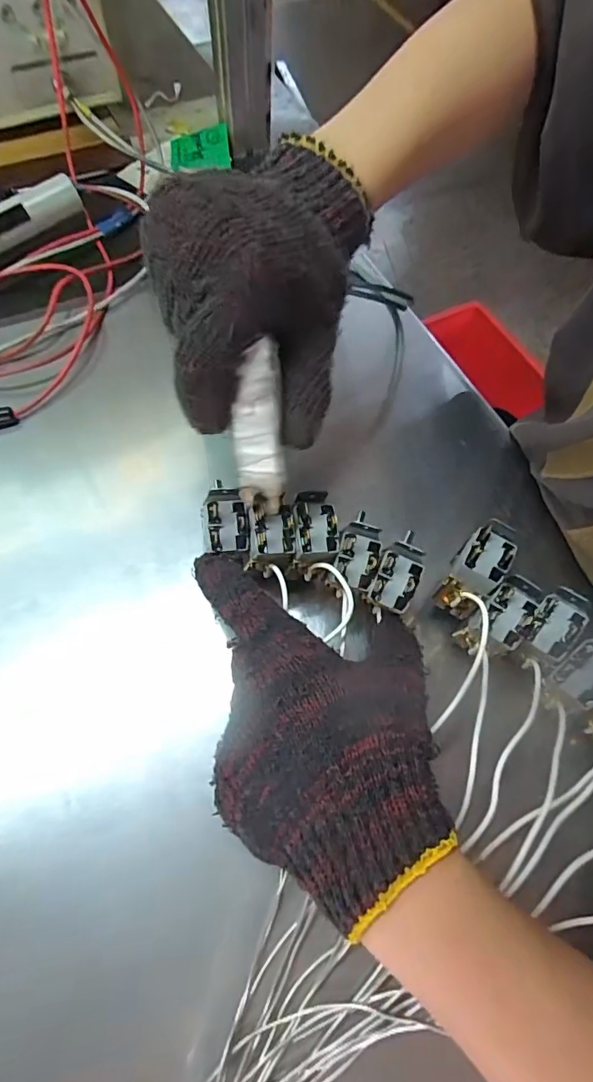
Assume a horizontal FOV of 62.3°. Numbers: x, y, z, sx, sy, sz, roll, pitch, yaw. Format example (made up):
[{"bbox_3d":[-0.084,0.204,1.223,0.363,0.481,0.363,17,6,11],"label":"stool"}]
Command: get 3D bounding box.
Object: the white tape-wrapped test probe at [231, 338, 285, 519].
[{"bbox_3d":[-0.018,-0.046,0.231,0.023,0.084,0.013,0,37,-3],"label":"white tape-wrapped test probe"}]

